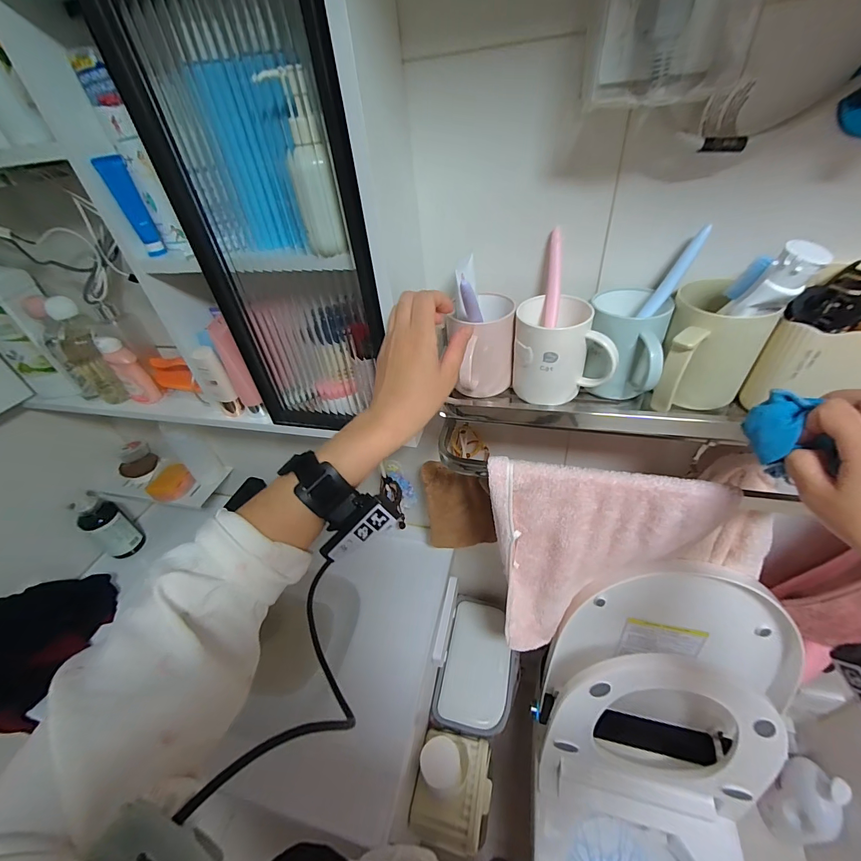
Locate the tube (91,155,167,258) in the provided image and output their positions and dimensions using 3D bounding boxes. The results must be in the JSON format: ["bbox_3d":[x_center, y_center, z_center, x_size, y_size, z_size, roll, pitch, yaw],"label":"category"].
[{"bbox_3d":[-0.337,-0.251,0.433,0.027,0.096,0.017,-28,45,-23],"label":"tube"}]

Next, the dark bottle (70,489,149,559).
[{"bbox_3d":[-0.710,0.208,0.835,0.054,0.161,0.068,17,46,25],"label":"dark bottle"}]

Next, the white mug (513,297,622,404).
[{"bbox_3d":[0.147,-0.088,0.428,0.101,0.097,0.075,5,42,14],"label":"white mug"}]

